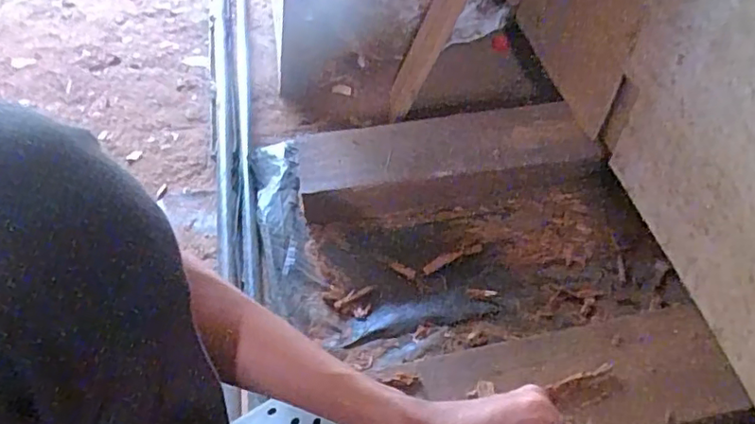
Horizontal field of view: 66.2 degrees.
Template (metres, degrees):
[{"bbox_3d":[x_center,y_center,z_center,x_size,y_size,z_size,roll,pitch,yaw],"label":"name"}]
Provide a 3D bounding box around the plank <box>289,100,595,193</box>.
[{"bbox_3d":[0.086,-0.087,0.789,0.392,0.043,0.108,-4,48,-2],"label":"plank"}]

